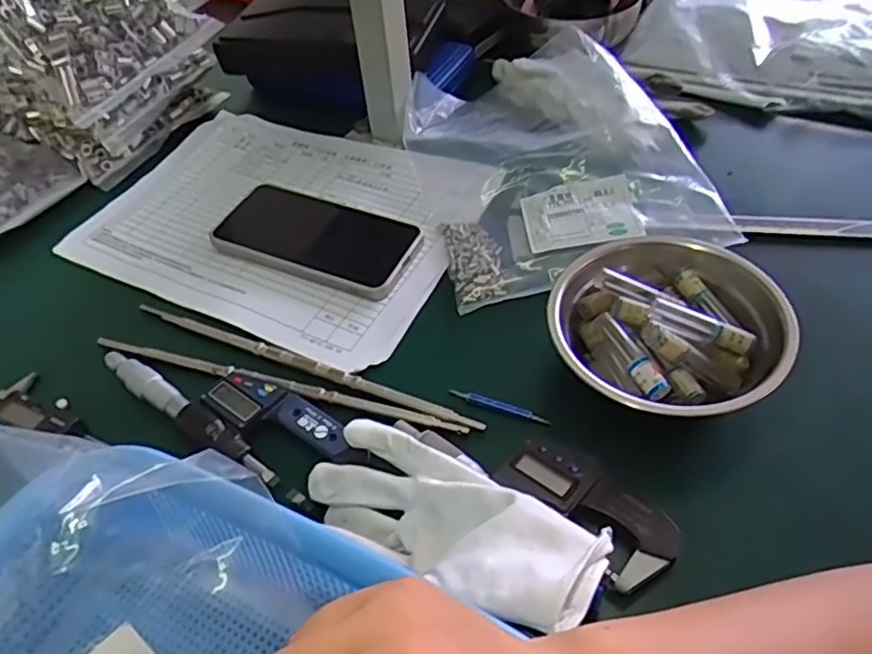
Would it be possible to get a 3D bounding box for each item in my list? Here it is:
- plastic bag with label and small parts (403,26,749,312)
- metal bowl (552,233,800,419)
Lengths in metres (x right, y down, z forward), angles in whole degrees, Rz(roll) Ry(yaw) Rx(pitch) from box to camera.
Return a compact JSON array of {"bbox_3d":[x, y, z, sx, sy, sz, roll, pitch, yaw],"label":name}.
[{"bbox_3d":[0.080,-0.140,0.499,0.192,0.055,0.255,-14,46,-5],"label":"plastic bag with label and small parts"},{"bbox_3d":[0.126,0.007,0.367,0.121,0.069,0.124,-27,54,-21],"label":"metal bowl"}]

